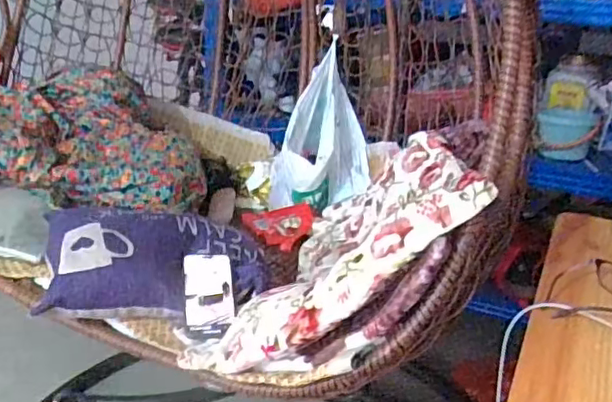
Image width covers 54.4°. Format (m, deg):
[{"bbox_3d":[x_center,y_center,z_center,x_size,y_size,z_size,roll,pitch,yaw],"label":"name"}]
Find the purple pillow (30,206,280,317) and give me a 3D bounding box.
[{"bbox_3d":[-0.245,0.083,0.979,0.353,0.086,0.242,-1,21,-12],"label":"purple pillow"}]

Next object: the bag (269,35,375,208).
[{"bbox_3d":[0.039,-0.164,1.405,0.223,0.332,0.215,1,21,-5],"label":"bag"}]

